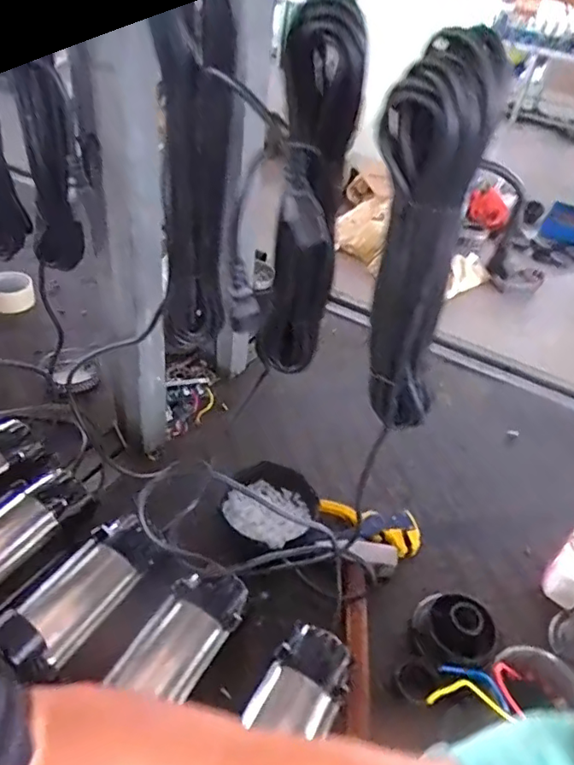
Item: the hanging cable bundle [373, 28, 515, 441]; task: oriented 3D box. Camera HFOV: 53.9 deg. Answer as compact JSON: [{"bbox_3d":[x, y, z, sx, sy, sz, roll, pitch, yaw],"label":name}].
[{"bbox_3d":[0.103,-0.090,0.456,0.089,0.320,0.053,27,42,20],"label":"hanging cable bundle"}]

